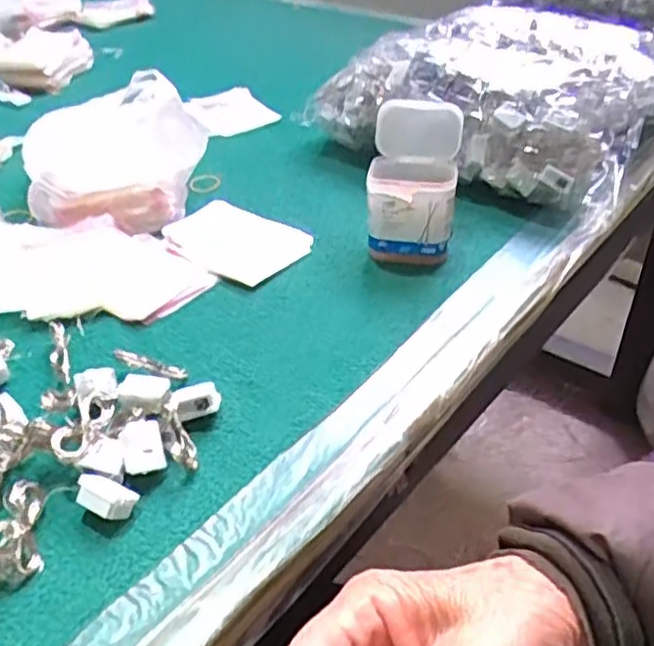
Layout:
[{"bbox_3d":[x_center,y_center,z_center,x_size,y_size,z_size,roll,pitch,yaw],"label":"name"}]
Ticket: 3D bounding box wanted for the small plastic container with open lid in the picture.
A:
[{"bbox_3d":[0.067,-0.106,0.533,0.066,0.099,0.080,5,39,9],"label":"small plastic container with open lid"}]

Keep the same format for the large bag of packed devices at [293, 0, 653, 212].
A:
[{"bbox_3d":[0.157,-0.213,0.667,0.292,0.108,0.225,23,45,26],"label":"large bag of packed devices"}]

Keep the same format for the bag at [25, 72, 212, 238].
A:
[{"bbox_3d":[-0.184,-0.157,0.591,0.141,0.103,0.138,-13,39,-13],"label":"bag"}]

